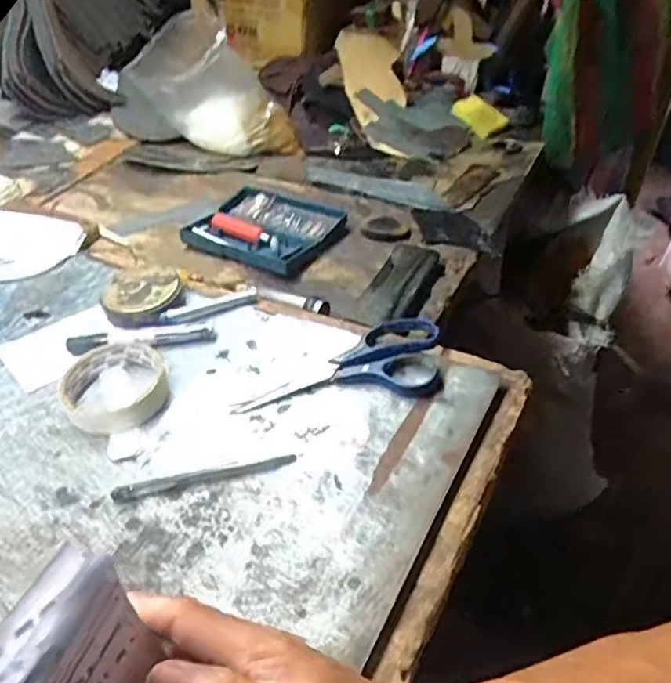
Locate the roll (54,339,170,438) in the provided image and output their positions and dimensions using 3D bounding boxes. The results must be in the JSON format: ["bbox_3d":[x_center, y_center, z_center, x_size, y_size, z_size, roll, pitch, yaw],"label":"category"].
[{"bbox_3d":[-0.181,0.033,0.514,0.081,0.021,0.090,-2,43,-3],"label":"roll"}]

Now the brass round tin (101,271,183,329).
[{"bbox_3d":[-0.185,-0.042,0.594,0.073,0.016,0.072,0,43,0],"label":"brass round tin"}]

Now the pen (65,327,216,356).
[{"bbox_3d":[-0.177,-0.002,0.561,0.132,0.010,0.021,-2,43,-3],"label":"pen"}]

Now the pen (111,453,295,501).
[{"bbox_3d":[-0.094,0.097,0.448,0.130,0.006,0.010,-7,44,-8],"label":"pen"}]

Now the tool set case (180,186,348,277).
[{"bbox_3d":[-0.082,-0.137,0.738,0.164,0.023,0.137,21,47,20],"label":"tool set case"}]

